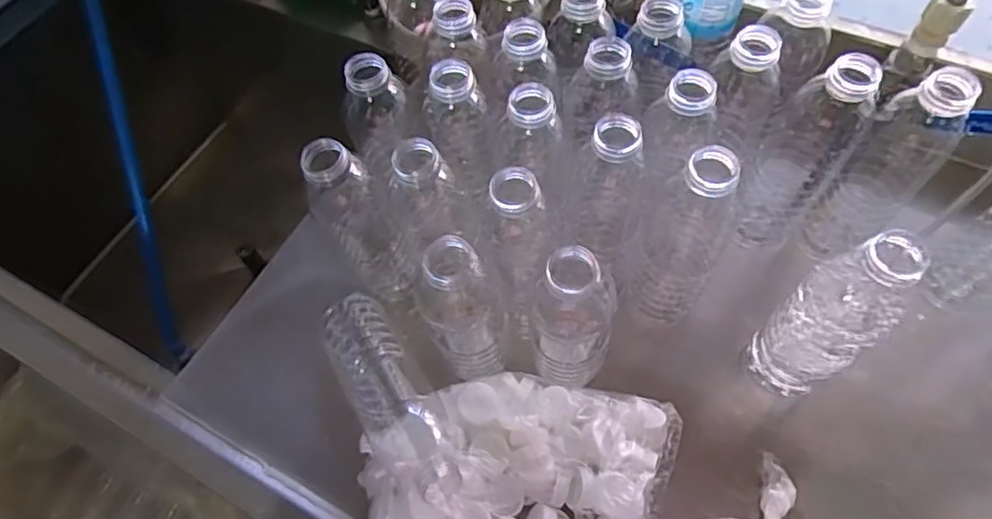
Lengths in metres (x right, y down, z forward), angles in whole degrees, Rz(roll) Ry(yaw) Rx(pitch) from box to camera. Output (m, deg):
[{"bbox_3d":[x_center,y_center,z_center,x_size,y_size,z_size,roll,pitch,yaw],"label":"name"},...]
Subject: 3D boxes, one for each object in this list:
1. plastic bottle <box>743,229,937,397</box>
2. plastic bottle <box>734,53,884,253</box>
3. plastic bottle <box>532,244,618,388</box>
[{"bbox_3d":[0.230,0.048,0.431,0.051,0.194,0.058,-32,64,-13],"label":"plastic bottle"},{"bbox_3d":[0.251,-0.087,0.504,0.064,0.209,0.061,31,67,19],"label":"plastic bottle"},{"bbox_3d":[0.052,0.049,0.436,0.055,0.155,0.047,8,62,8],"label":"plastic bottle"}]

